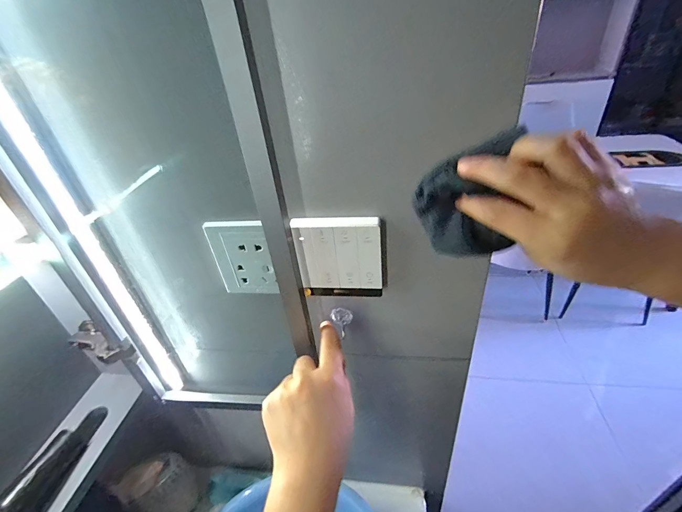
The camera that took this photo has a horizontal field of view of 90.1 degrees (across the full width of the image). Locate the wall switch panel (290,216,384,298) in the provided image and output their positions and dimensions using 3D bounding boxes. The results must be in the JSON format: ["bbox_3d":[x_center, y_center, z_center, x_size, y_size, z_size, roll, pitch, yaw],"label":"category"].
[{"bbox_3d":[-0.001,0.003,0.335,0.081,0.085,0.016,-1,36,8],"label":"wall switch panel"}]

